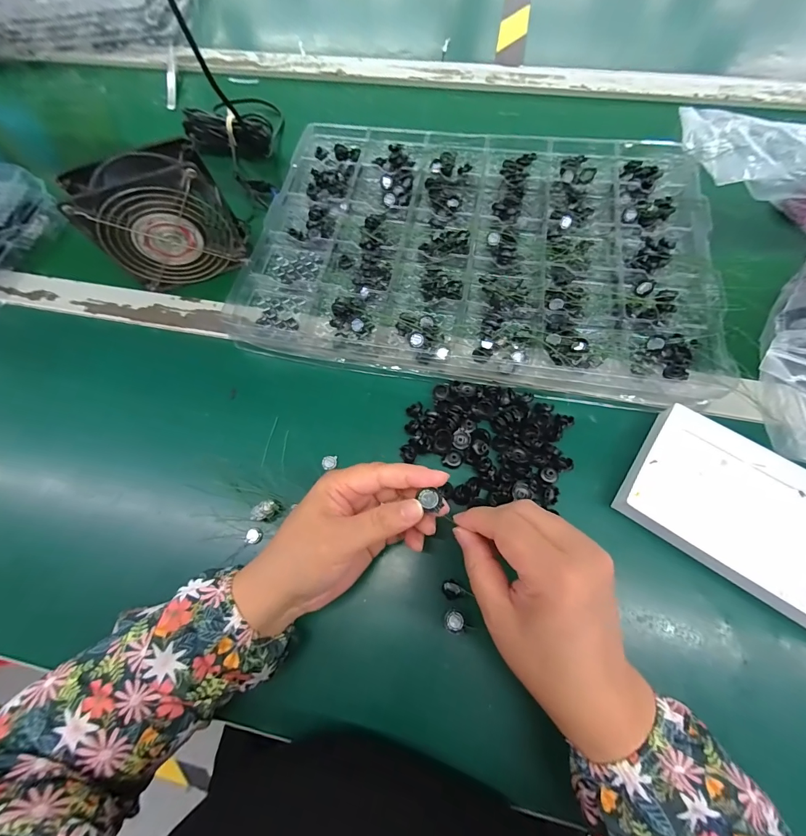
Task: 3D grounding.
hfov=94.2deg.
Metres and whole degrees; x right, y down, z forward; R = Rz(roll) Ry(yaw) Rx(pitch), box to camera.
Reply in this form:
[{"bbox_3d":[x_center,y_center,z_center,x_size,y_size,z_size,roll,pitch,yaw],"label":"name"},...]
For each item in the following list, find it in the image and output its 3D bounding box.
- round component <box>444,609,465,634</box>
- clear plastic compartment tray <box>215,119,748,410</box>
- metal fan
[{"bbox_3d":[0.038,0.149,0.276,0.014,0.005,0.015,14,70,9],"label":"round component"},{"bbox_3d":[0.075,-0.177,0.389,0.436,0.046,0.300,9,70,8],"label":"clear plastic compartment tray"},{"bbox_3d":[-0.229,-0.191,0.367,0.114,0.112,0.048,-15,69,-2],"label":"metal fan"}]

